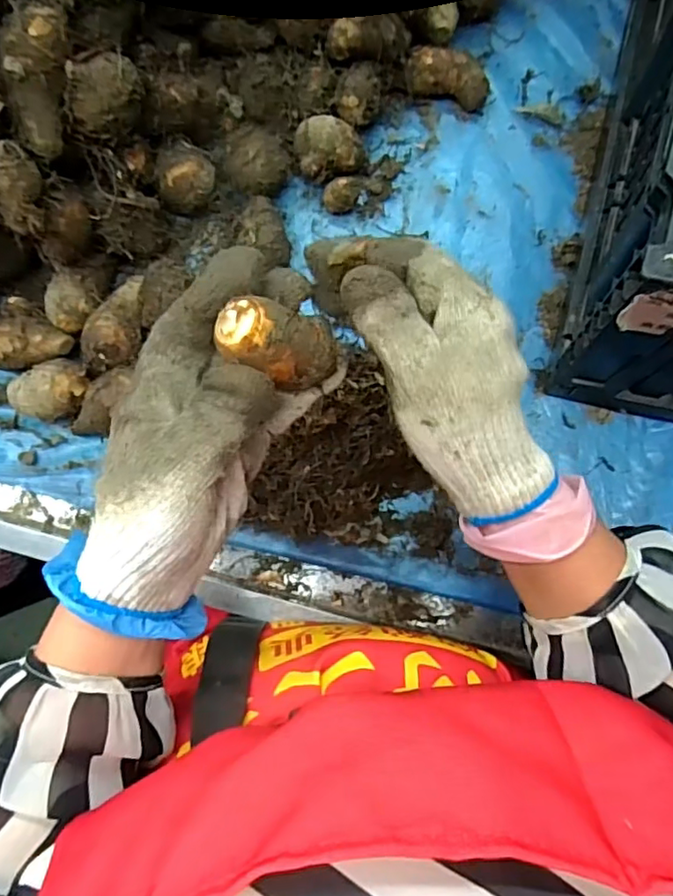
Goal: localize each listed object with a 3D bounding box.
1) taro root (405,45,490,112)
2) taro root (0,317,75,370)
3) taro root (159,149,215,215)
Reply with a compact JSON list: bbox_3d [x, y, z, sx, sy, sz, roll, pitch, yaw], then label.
[{"bbox_3d":[0.086,-0.285,0.444,0.064,0.024,0.029,15,86,2],"label":"taro root"},{"bbox_3d":[-0.229,-0.077,0.436,0.066,0.035,0.034,-10,86,0],"label":"taro root"},{"bbox_3d":[-0.111,-0.201,0.434,0.038,0.033,0.035,2,86,1],"label":"taro root"}]

